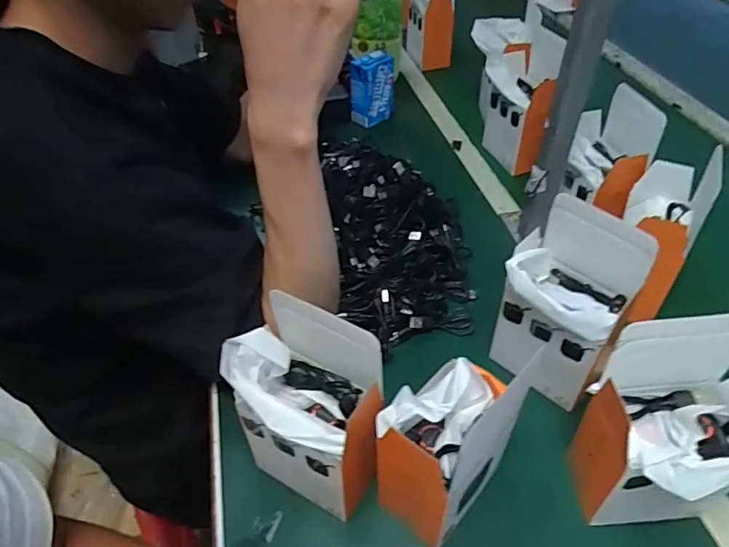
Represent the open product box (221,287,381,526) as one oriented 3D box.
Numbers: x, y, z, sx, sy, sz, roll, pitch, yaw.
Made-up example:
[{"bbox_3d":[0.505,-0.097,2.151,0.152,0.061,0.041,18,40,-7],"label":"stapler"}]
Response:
[{"bbox_3d":[-0.040,0.113,0.413,0.102,0.188,0.066,20,48,21],"label":"open product box"}]

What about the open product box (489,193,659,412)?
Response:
[{"bbox_3d":[0.180,0.035,0.482,0.079,0.170,0.094,-35,53,-29],"label":"open product box"}]

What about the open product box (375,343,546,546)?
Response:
[{"bbox_3d":[0.058,0.137,0.403,0.106,0.165,0.071,-34,53,-29],"label":"open product box"}]

